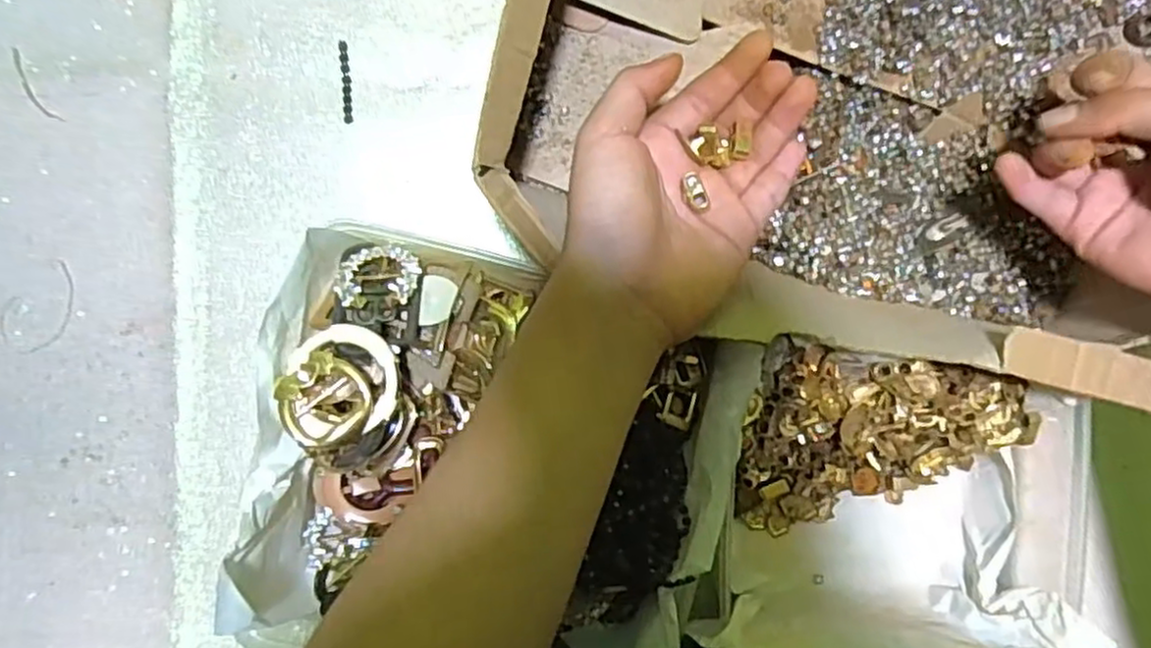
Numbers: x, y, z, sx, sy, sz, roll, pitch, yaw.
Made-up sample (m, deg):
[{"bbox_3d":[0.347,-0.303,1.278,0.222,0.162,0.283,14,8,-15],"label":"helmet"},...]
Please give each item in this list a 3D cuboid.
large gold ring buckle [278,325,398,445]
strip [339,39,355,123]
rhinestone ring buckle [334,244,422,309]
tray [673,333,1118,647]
[{"bbox_3d":[-0.101,0.027,0.310,0.046,0.014,0.051,22,87,-6],"label":"large gold ring buckle"},{"bbox_3d":[-0.120,-0.127,0.377,0.005,0.004,0.042,-4,88,-3],"label":"strip"},{"bbox_3d":[-0.088,-0.022,0.321,0.036,0.006,0.033,3,59,-1],"label":"rhinestone ring buckle"},{"bbox_3d":[0.145,0.088,0.359,0.189,0.091,0.143,8,89,-4],"label":"tray"}]

